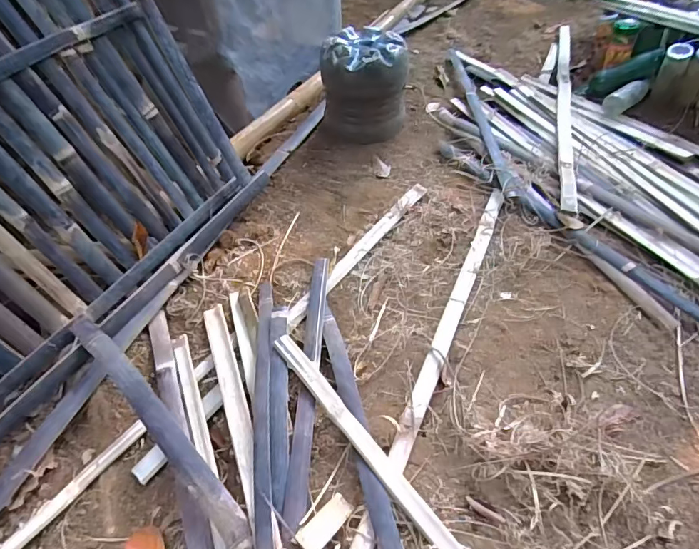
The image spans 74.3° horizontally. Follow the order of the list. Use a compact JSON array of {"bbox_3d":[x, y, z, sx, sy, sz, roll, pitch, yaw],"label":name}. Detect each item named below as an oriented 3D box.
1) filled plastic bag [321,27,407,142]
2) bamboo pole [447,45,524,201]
[{"bbox_3d":[0.043,-0.538,1.325,0.240,0.254,0.214,-5,49,3],"label":"filled plastic bag"},{"bbox_3d":[0.387,-0.490,1.380,0.045,0.033,0.823,-5,49,3],"label":"bamboo pole"}]

